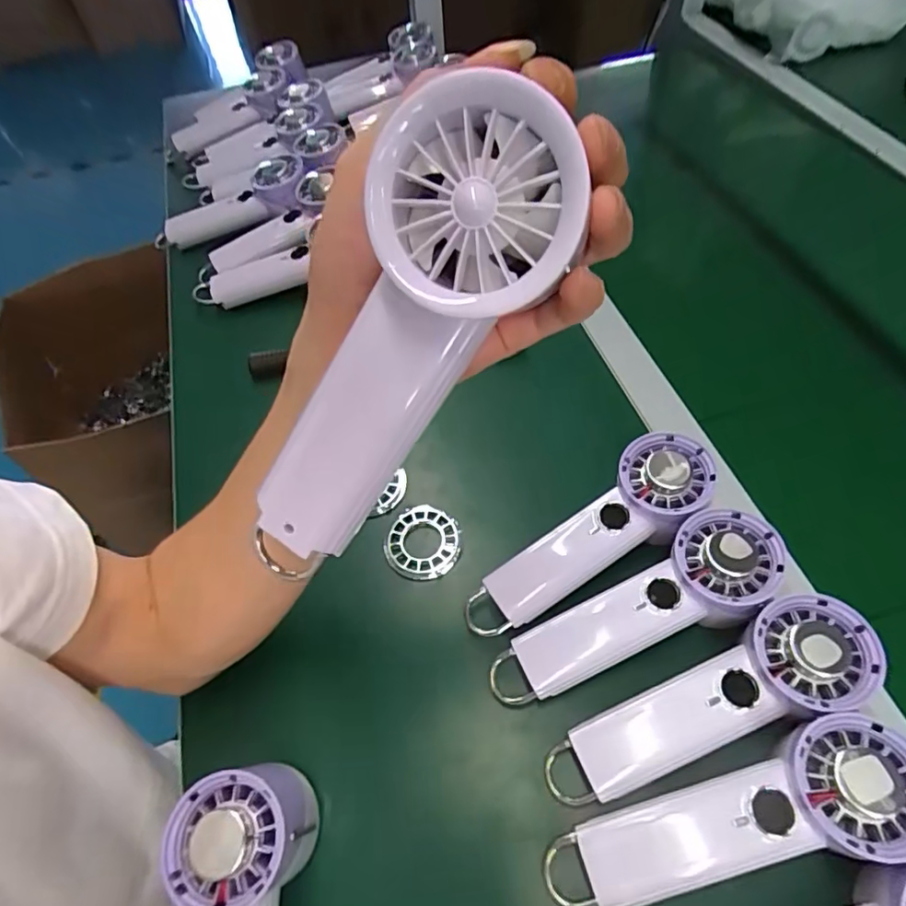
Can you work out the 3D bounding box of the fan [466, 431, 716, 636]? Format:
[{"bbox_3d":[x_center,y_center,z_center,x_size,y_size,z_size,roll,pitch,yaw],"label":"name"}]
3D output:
[{"bbox_3d":[0.096,0.061,0.396,0.198,0.041,0.061,-38,59,0],"label":"fan"}]

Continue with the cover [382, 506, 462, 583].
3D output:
[{"bbox_3d":[-0.023,0.067,0.432,0.056,0.010,0.056,-6,55,0],"label":"cover"}]

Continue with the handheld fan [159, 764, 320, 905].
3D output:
[{"bbox_3d":[-0.110,0.260,0.284,0.065,0.049,0.195,-2,68,3],"label":"handheld fan"}]

